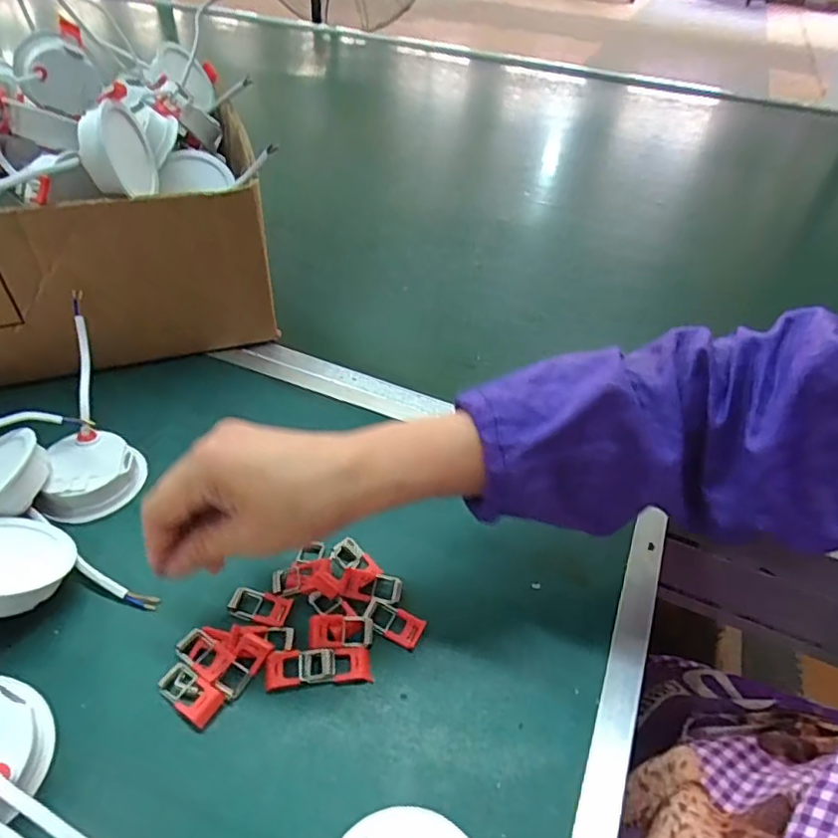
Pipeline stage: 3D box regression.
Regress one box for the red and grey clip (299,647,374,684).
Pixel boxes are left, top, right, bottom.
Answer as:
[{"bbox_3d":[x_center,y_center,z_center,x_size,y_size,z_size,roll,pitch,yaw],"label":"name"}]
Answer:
[{"bbox_3d":[-0.048,0.139,0.328,0.039,0.004,0.020,-3,44,-9],"label":"red and grey clip"}]

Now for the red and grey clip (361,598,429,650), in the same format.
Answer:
[{"bbox_3d":[-0.015,0.122,0.349,0.036,0.005,0.019,19,45,13],"label":"red and grey clip"}]

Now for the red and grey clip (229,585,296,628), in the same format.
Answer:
[{"bbox_3d":[-0.097,0.114,0.353,0.035,0.005,0.019,12,44,6],"label":"red and grey clip"}]

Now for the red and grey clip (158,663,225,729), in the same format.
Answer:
[{"bbox_3d":[-0.124,0.147,0.311,0.036,0.006,0.019,25,47,19],"label":"red and grey clip"}]

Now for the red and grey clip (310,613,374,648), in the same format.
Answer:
[{"bbox_3d":[-0.046,0.124,0.341,0.037,0.006,0.019,2,44,-4],"label":"red and grey clip"}]

